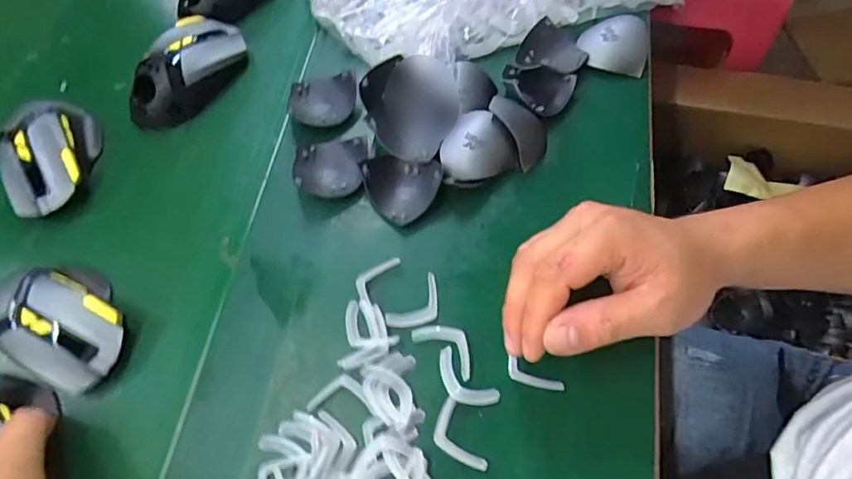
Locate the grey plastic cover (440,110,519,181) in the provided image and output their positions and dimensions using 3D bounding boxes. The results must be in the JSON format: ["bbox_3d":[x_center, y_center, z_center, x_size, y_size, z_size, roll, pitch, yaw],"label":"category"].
[{"bbox_3d":[0.037,-0.067,0.392,0.050,0.030,0.049,41,73,20],"label":"grey plastic cover"}]

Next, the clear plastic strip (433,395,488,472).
[{"bbox_3d":[0.018,0.126,0.324,0.022,0.004,0.047,-26,65,-9],"label":"clear plastic strip"}]

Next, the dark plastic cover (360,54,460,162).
[{"bbox_3d":[-0.011,-0.106,0.410,0.072,0.031,0.086,-15,64,-4],"label":"dark plastic cover"}]

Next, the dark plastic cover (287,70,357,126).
[{"bbox_3d":[-0.086,-0.119,0.435,0.056,0.024,0.042,-6,64,1],"label":"dark plastic cover"}]

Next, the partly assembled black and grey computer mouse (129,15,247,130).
[{"bbox_3d":[-0.211,-0.151,0.460,0.062,0.044,0.120,20,67,13],"label":"partly assembled black and grey computer mouse"}]

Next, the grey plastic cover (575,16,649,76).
[{"bbox_3d":[0.164,-0.172,0.449,0.057,0.027,0.044,9,65,8],"label":"grey plastic cover"}]

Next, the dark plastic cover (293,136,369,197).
[{"bbox_3d":[-0.075,-0.057,0.398,0.058,0.018,0.043,2,64,5],"label":"dark plastic cover"}]

